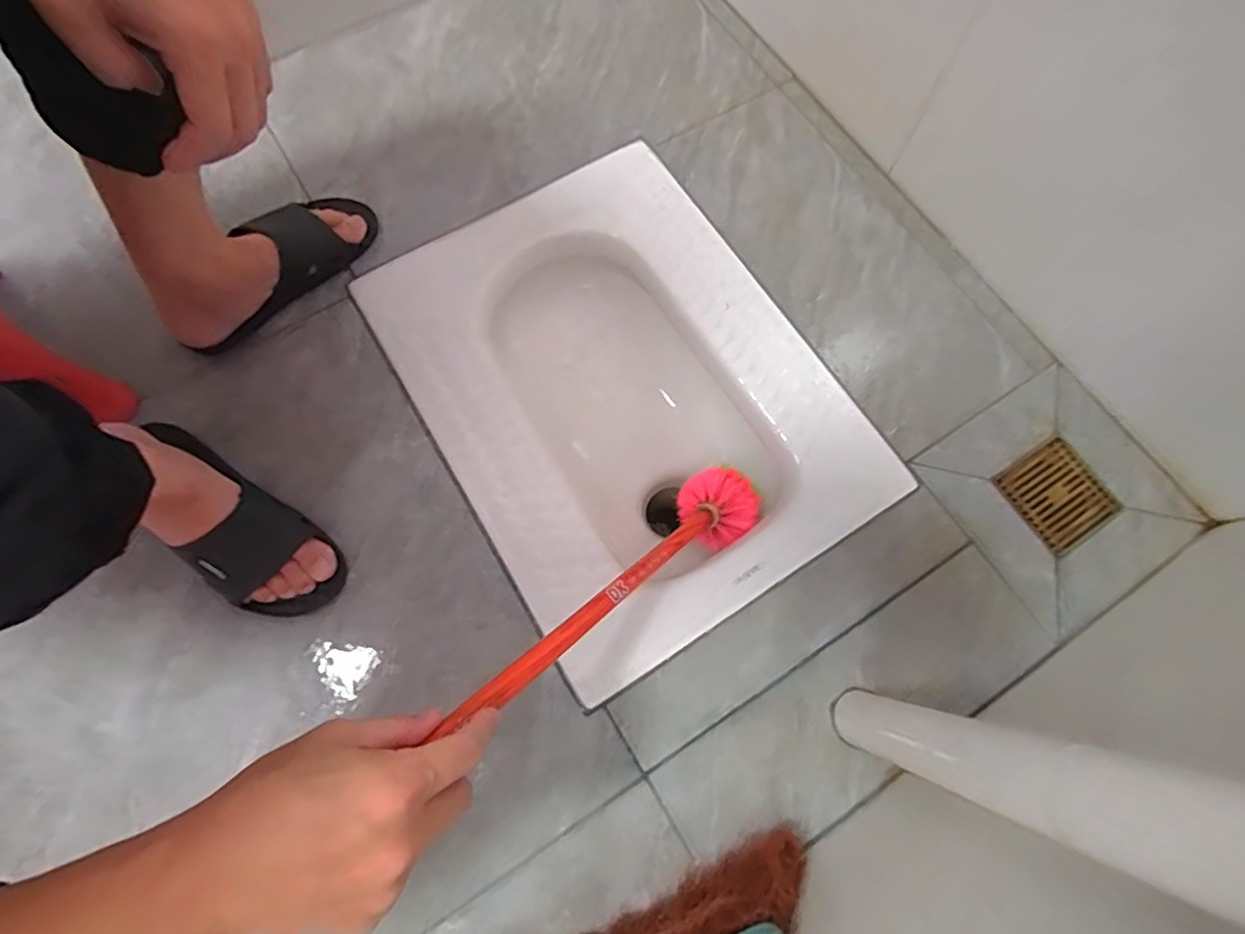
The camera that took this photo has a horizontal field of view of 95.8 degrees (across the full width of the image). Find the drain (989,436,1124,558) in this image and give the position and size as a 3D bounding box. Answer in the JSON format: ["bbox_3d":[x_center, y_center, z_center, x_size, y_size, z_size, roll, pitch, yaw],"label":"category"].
[{"bbox_3d":[0.468,0.032,0.609,0.102,0.011,0.098,-30,77,-10],"label":"drain"}]

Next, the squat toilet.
[{"bbox_3d":[-0.003,-0.076,0.689,0.409,0.161,0.542,-31,76,-9],"label":"squat toilet"}]

